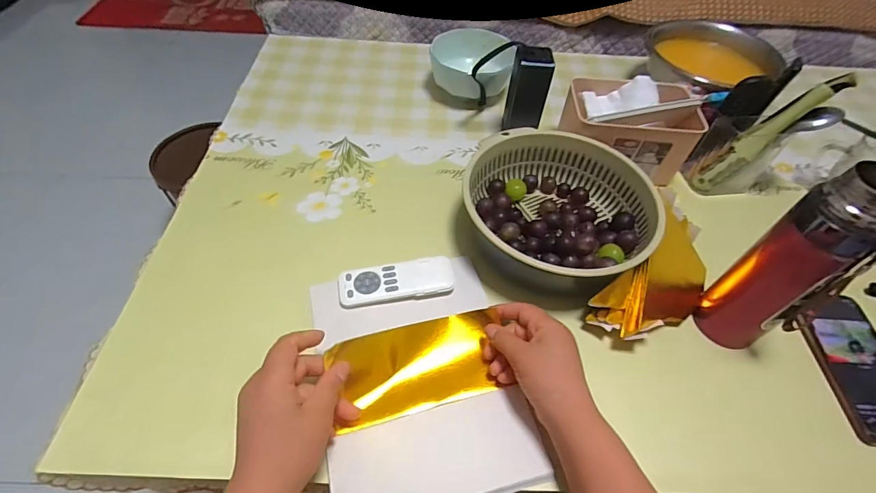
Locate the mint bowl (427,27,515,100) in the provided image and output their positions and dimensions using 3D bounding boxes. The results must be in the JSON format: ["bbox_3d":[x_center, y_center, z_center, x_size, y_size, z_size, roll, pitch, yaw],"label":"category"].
[{"bbox_3d":[0.061,-0.304,0.731,0.133,0.081,0.139,2,52,-2],"label":"mint bowl"}]

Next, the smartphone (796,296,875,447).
[{"bbox_3d":[0.441,0.124,0.450,0.080,0.013,0.159,2,50,-2],"label":"smartphone"}]

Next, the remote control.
[{"bbox_3d":[-0.046,0.040,0.484,0.126,0.015,0.044,-7,51,-10],"label":"remote control"}]

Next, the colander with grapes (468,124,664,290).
[{"bbox_3d":[0.143,-0.043,0.525,0.211,0.076,0.222,2,50,-2],"label":"colander with grapes"}]

